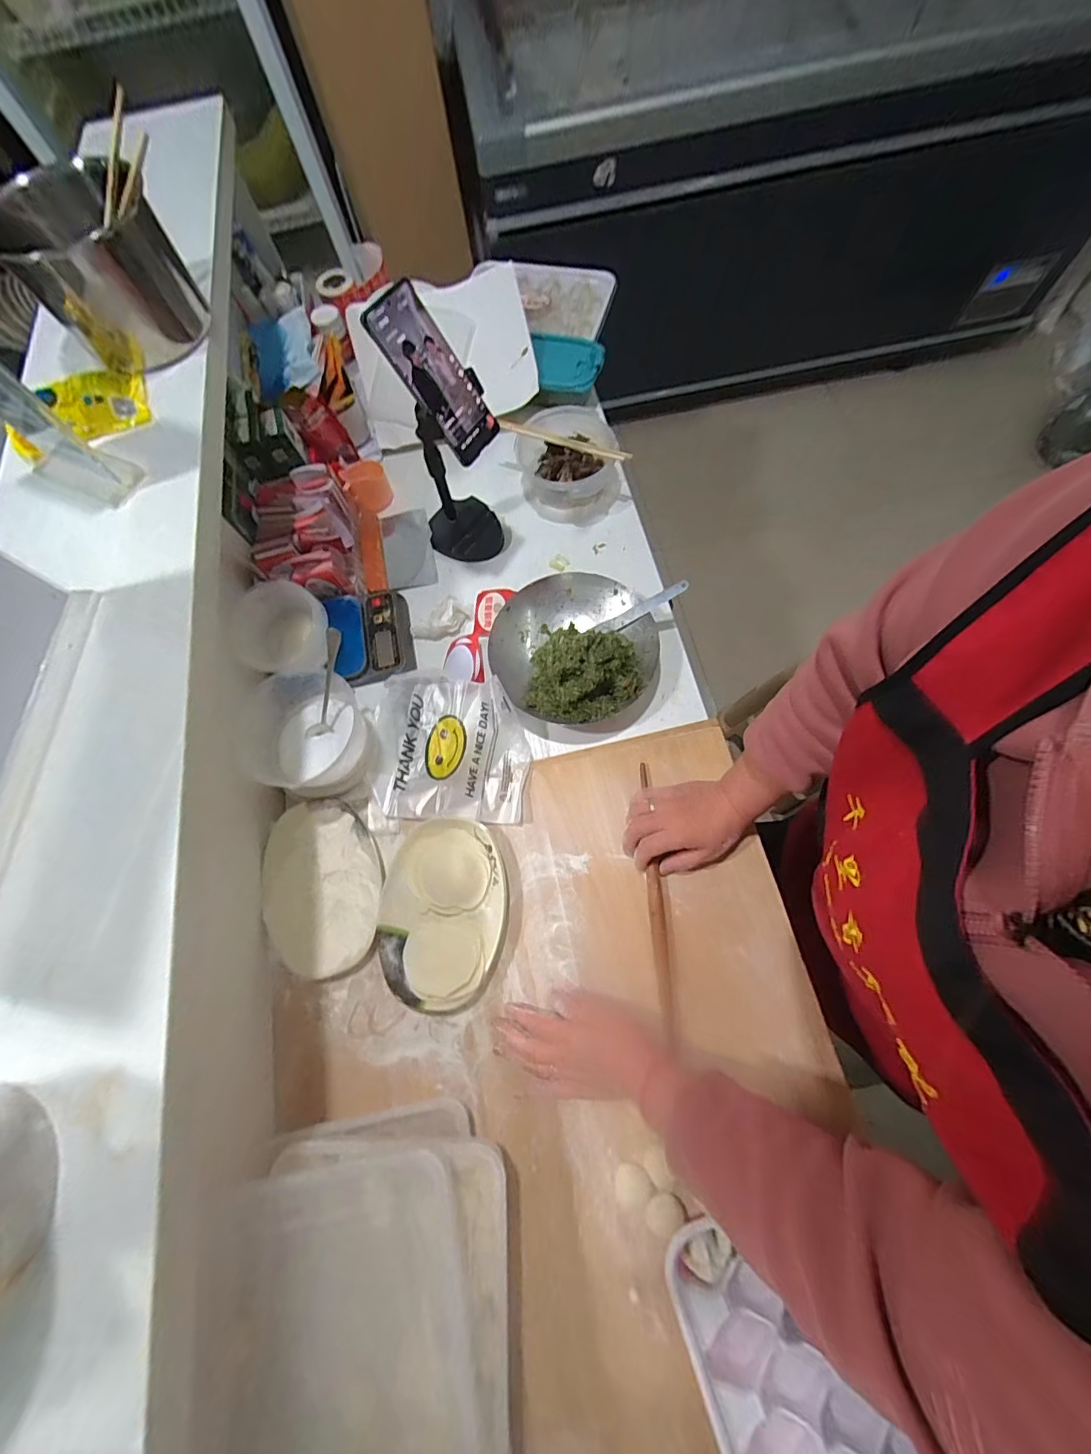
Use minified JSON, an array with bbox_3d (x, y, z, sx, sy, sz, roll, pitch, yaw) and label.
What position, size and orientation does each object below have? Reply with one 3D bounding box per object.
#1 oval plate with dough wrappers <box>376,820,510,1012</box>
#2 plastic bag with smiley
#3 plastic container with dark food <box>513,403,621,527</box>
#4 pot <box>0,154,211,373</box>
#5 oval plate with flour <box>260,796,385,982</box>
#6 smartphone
[{"bbox_3d":[-0.116,0.205,0.536,0.139,0.032,0.196,0,71,5],"label":"oval plate with dough wrappers"},{"bbox_3d":[-0.120,0.021,0.618,0.199,0.034,0.194,7,65,3],"label":"plastic bag with smiley"},{"bbox_3d":[0.039,-0.410,0.747,0.154,0.072,0.165,-13,70,0],"label":"plastic container with dark food"},{"bbox_3d":[-0.437,-0.456,0.472,0.115,0.113,0.140,7,72,7],"label":"pot"},{"bbox_3d":[-0.265,0.186,0.562,0.138,0.019,0.200,-22,71,-3],"label":"oval plate with flour"},{"bbox_3d":[-0.119,-0.379,0.517,0.016,0.162,0.076,16,66,48],"label":"smartphone"}]

